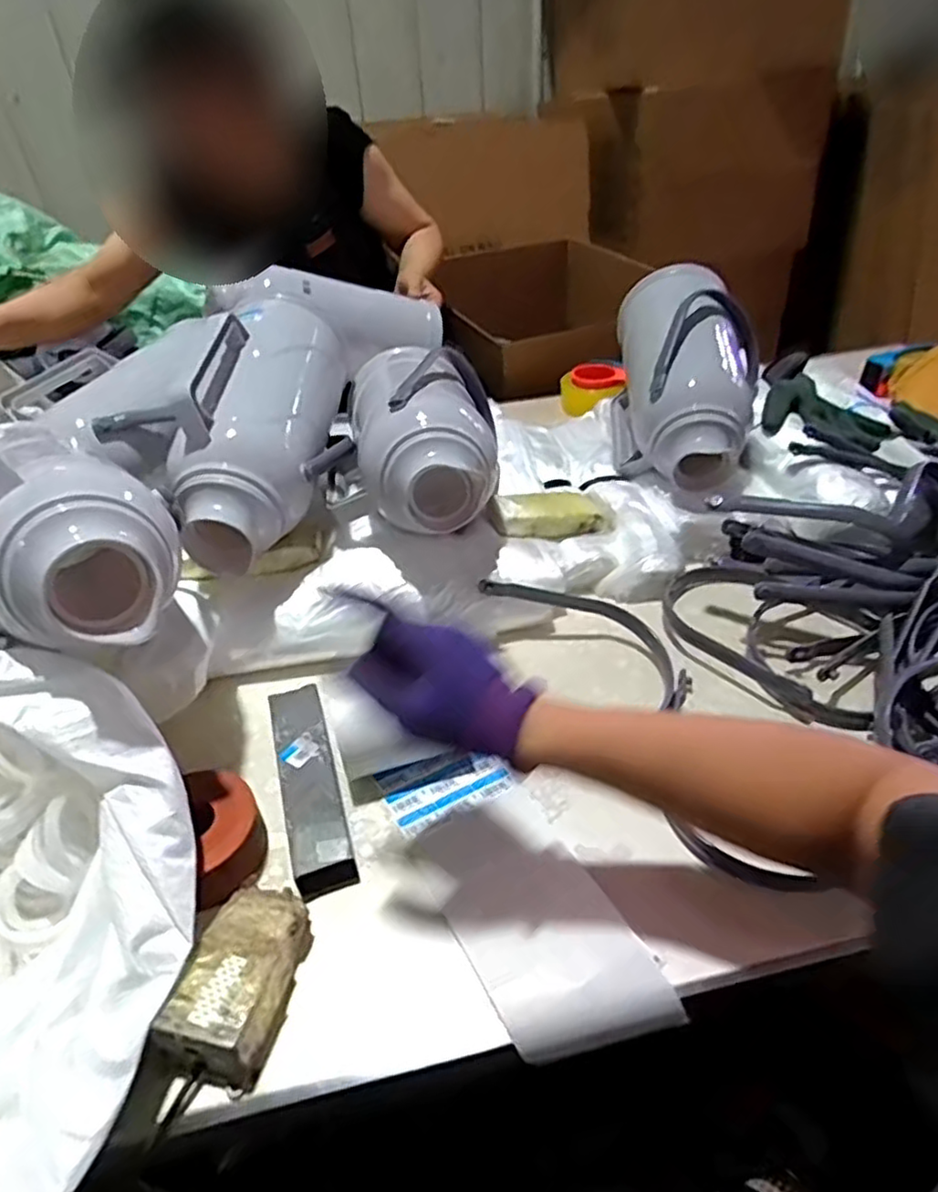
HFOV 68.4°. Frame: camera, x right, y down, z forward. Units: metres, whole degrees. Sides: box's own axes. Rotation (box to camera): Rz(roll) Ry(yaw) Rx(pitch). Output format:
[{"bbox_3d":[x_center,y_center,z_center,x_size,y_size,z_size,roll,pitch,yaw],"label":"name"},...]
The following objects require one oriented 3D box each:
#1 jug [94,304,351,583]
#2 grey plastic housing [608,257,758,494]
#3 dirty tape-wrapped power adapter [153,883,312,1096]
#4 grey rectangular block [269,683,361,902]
[{"bbox_3d":[-0.231,-0.209,0.732,0.146,0.161,0.361,4,55,10],"label":"jug"},{"bbox_3d":[0.293,-0.303,0.933,0.172,0.176,0.386,1,56,6],"label":"grey plastic housing"},{"bbox_3d":[-0.153,0.254,0.470,0.060,0.051,0.120,6,39,12],"label":"dirty tape-wrapped power adapter"},{"bbox_3d":[-0.139,0.160,0.603,0.046,0.031,0.200,-14,39,-12],"label":"grey rectangular block"}]

